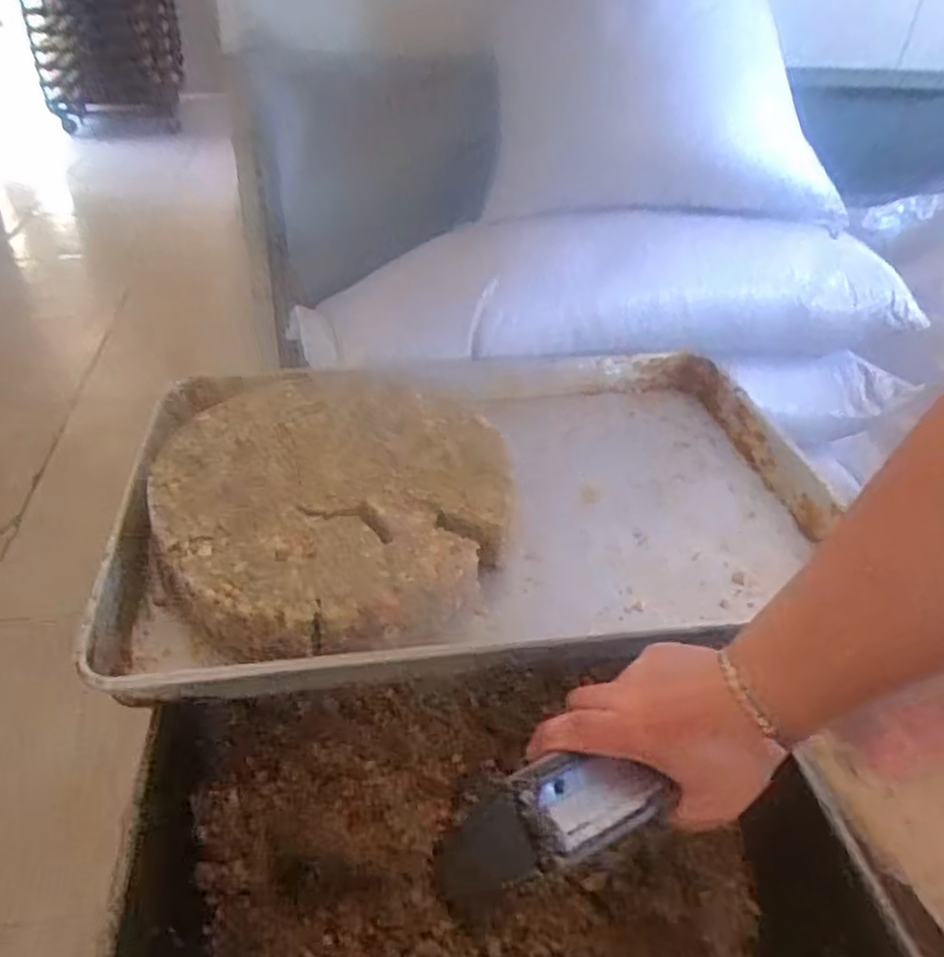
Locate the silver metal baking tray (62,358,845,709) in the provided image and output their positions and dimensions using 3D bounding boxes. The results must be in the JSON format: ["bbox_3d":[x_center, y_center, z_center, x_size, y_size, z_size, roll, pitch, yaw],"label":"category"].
[{"bbox_3d":[0.009,0.013,0.681,0.605,0.074,0.432,-4,36,-12],"label":"silver metal baking tray"}]

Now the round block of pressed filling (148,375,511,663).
[{"bbox_3d":[-0.120,0.016,0.651,0.295,0.057,0.345,5,35,-1],"label":"round block of pressed filling"}]

